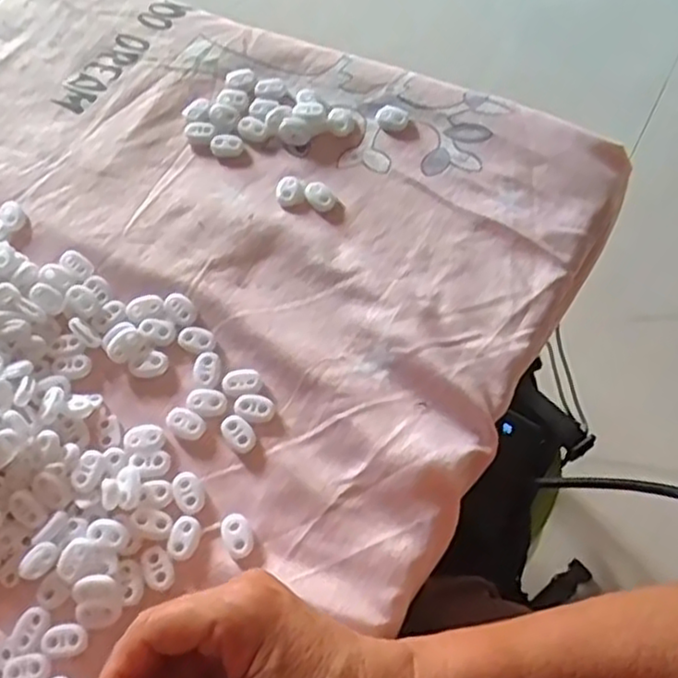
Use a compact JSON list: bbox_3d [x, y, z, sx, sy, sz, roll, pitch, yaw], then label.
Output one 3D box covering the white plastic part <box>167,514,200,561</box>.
[{"bbox_3d":[-0.080,0.101,0.366,0.014,0.004,0.021,11,65,7],"label":"white plastic part"}]

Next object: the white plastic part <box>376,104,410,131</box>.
[{"bbox_3d":[0.036,-0.151,0.485,0.022,0.005,0.016,10,65,6],"label":"white plastic part"}]

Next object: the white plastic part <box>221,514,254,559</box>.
[{"bbox_3d":[-0.053,0.102,0.367,0.014,0.004,0.022,-21,66,-8],"label":"white plastic part"}]

